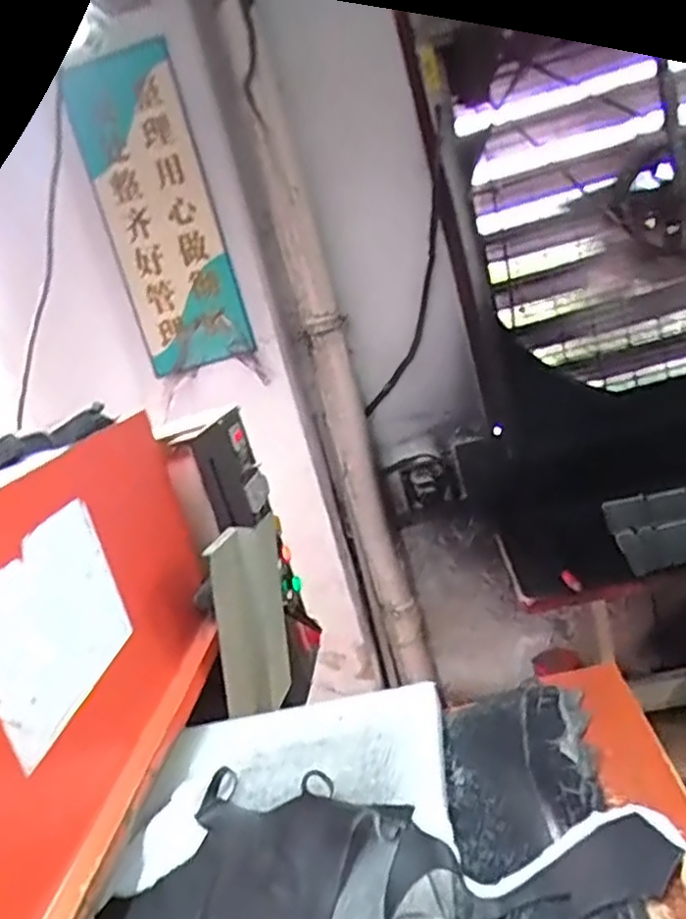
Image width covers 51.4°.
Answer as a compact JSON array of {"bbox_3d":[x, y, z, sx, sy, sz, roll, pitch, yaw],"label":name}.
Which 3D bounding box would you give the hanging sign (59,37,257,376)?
[{"bbox_3d":[-0.426,-0.557,1.672,0.258,0.694,0.027,-9,24,12],"label":"hanging sign"}]

